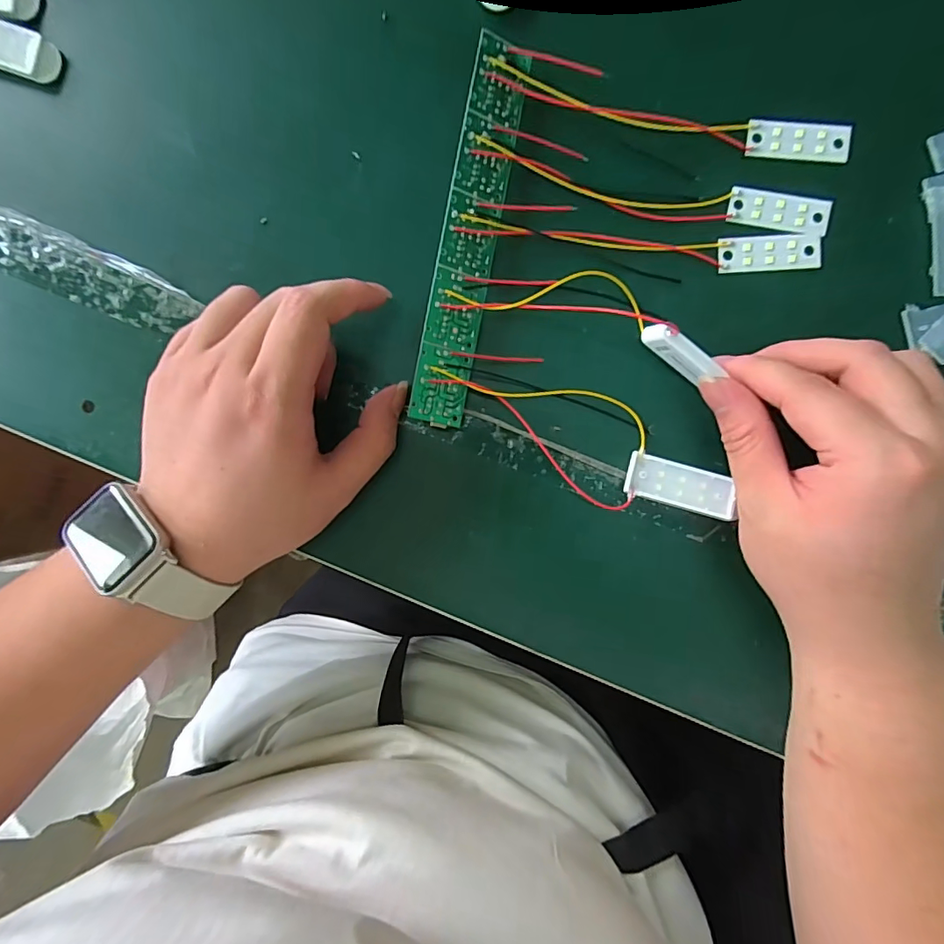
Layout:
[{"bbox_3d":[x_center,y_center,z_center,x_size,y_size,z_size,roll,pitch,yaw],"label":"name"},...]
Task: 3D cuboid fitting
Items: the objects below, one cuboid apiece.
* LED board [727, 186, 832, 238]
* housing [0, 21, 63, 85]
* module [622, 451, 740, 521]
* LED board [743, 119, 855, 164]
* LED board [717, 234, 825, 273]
[{"bbox_3d":[0.143,-0.122,0.230,0.045,0.004,0.017,12,94,3],"label":"LED board"},{"bbox_3d":[-0.233,-0.210,0.243,0.059,0.010,0.021,19,94,2],"label":"housing"},{"bbox_3d":[0.099,0.007,0.235,0.051,0.009,0.020,16,94,2],"label":"module"},{"bbox_3d":[0.152,-0.154,0.229,0.045,0.004,0.017,7,93,3],"label":"LED board"},{"bbox_3d":[0.140,-0.103,0.231,0.046,0.004,0.016,-1,93,3],"label":"LED board"}]

